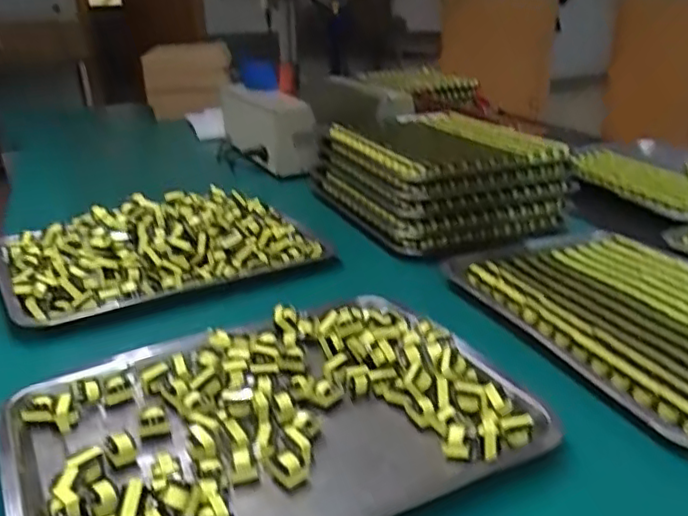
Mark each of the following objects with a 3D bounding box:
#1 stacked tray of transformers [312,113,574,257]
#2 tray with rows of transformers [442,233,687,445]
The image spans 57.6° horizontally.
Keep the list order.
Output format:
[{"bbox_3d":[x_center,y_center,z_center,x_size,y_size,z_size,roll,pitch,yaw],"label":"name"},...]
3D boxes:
[{"bbox_3d":[0.139,-0.139,1.007,0.267,0.126,0.363,-10,25,-18],"label":"stacked tray of transformers"},{"bbox_3d":[0.313,0.053,0.663,0.257,0.027,0.378,-12,26,-21],"label":"tray with rows of transformers"}]

